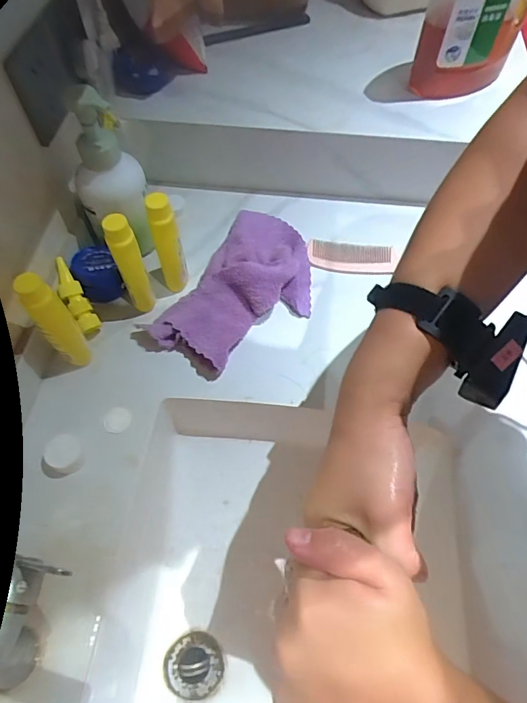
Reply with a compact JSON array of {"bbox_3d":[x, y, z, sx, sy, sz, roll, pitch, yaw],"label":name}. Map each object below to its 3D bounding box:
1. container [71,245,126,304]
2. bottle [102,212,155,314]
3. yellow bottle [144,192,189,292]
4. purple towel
[{"bbox_3d":[-0.208,-0.097,0.572,0.050,0.042,0.065,-23,63,-12],"label":"container"},{"bbox_3d":[-0.150,-0.095,0.521,0.028,0.130,0.032,-23,62,-12],"label":"bottle"},{"bbox_3d":[-0.112,-0.125,0.535,0.029,0.134,0.027,-15,61,-8],"label":"yellow bottle"},{"bbox_3d":[-0.024,-0.080,0.562,0.147,0.048,0.245,32,65,17],"label":"purple towel"}]

